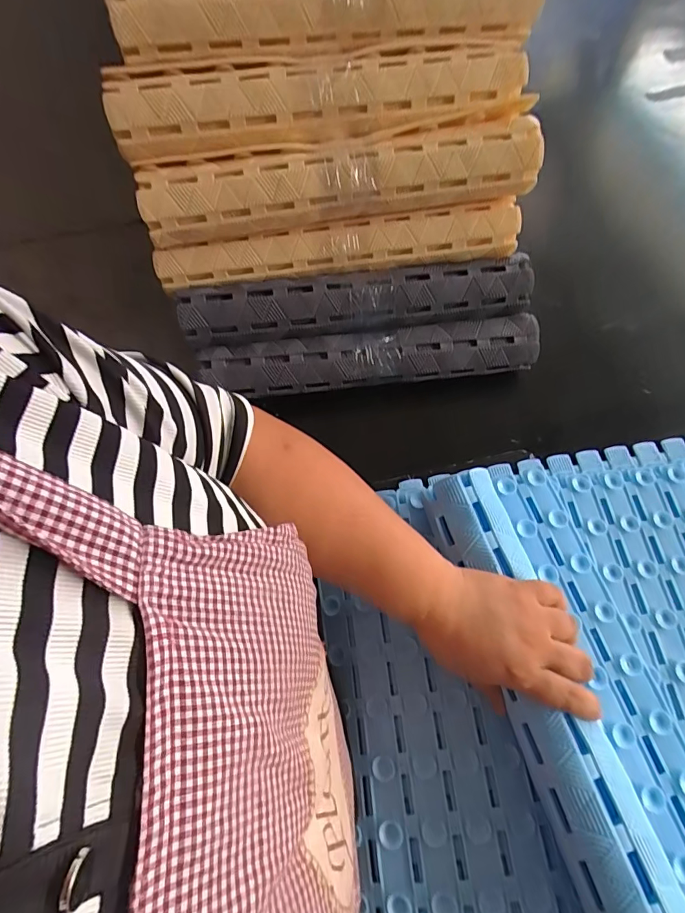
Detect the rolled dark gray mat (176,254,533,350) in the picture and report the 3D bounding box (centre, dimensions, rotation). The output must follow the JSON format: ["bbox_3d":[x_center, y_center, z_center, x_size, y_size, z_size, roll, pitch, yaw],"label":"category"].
[{"bbox_3d":[0.019,-0.178,0.522,0.394,0.052,0.052,-8,66,-4],"label":"rolled dark gray mat"}]

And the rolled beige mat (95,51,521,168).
[{"bbox_3d":[-0.018,-0.343,0.434,0.391,0.047,0.064,-9,66,-4],"label":"rolled beige mat"}]

